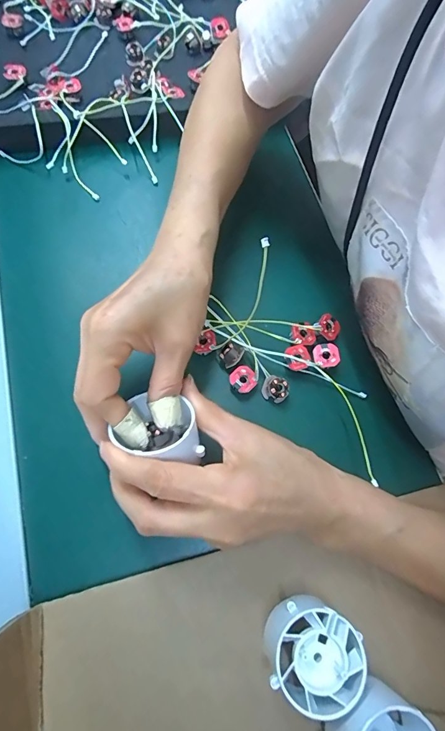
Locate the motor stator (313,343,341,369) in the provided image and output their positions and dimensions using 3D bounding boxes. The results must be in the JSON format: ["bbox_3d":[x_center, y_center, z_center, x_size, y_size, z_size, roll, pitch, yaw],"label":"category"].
[{"bbox_3d":[0.081,-0.008,0.301,0.020,0.011,0.020,43,75,10],"label":"motor stator"}]

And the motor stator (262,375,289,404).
[{"bbox_3d":[0.040,0.019,0.294,0.019,0.016,0.018,1,72,-3],"label":"motor stator"}]

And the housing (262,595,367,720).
[{"bbox_3d":[0.051,0.162,0.218,0.047,0.041,0.048,1,72,-3],"label":"housing"}]

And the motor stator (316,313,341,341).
[{"bbox_3d":[0.086,-0.031,0.307,0.020,0.005,0.018,44,75,10],"label":"motor stator"}]

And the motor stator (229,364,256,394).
[{"bbox_3d":[0.016,0.012,0.294,0.019,0.016,0.020,1,72,-3],"label":"motor stator"}]

